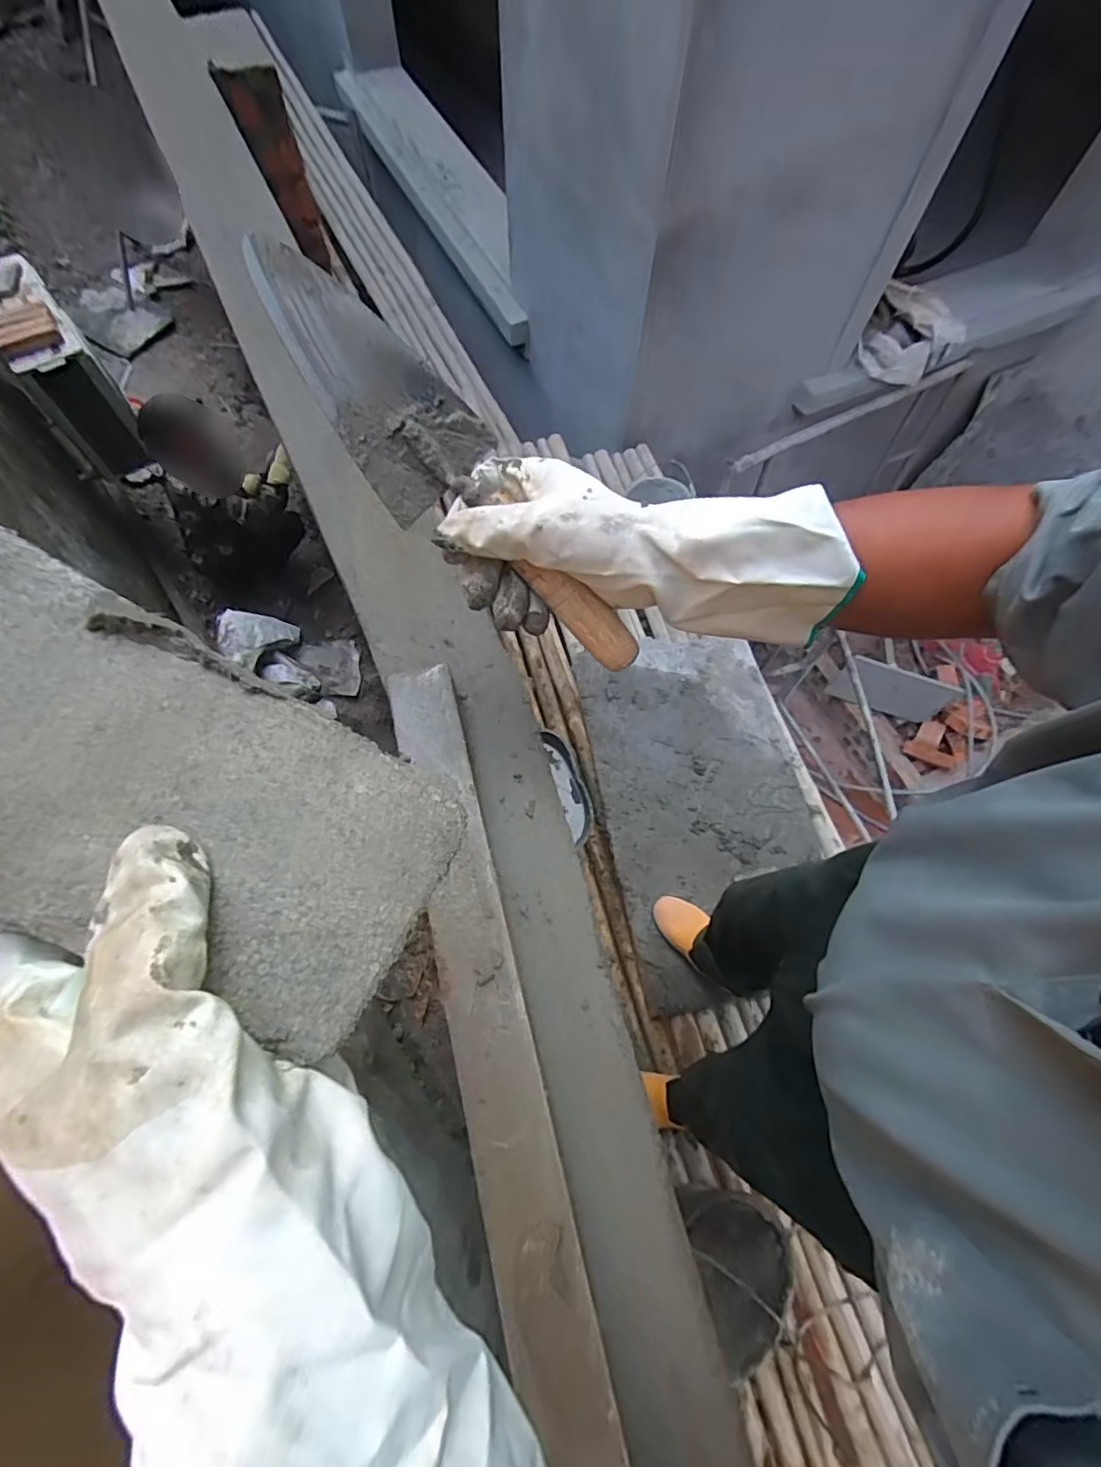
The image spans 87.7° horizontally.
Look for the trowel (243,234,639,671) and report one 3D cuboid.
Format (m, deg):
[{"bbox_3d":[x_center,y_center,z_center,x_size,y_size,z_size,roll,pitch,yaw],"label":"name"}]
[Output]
[{"bbox_3d":[-0.056,-0.162,0.369,0.310,0.062,0.077,45,72,-7],"label":"trowel"}]

